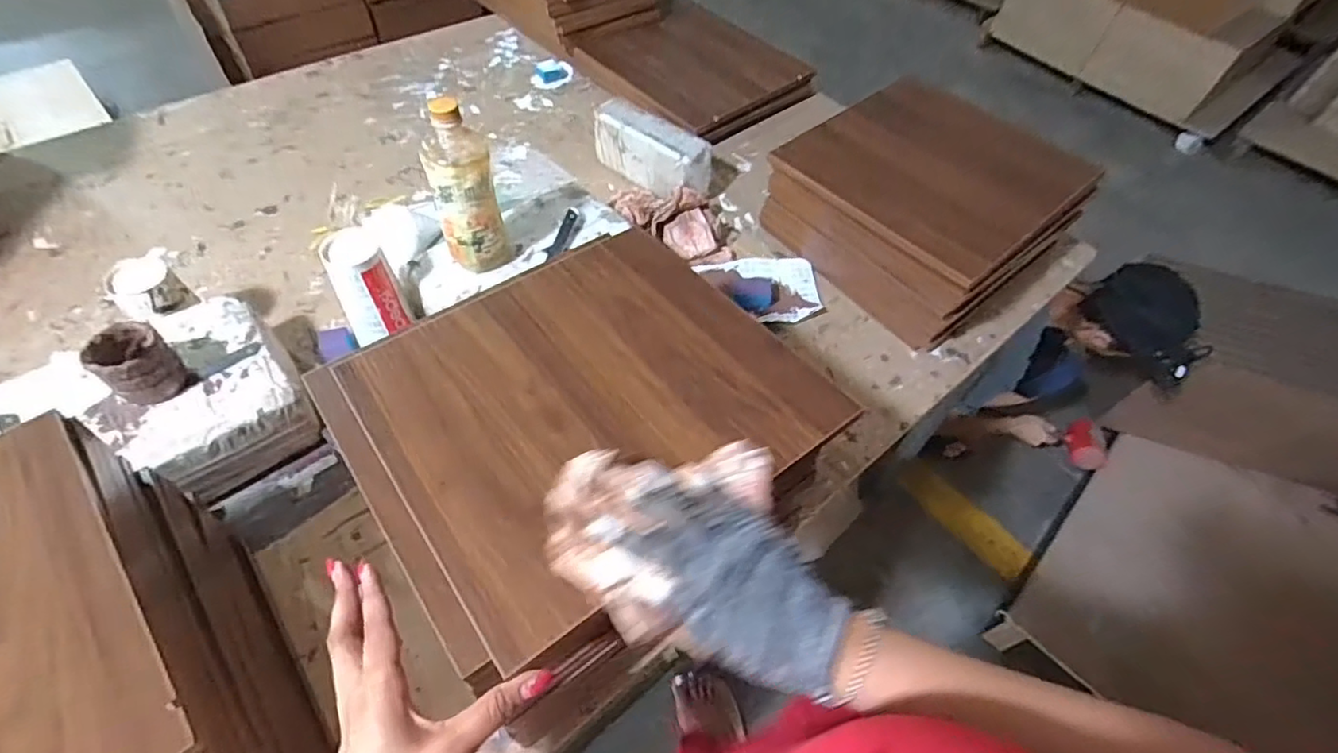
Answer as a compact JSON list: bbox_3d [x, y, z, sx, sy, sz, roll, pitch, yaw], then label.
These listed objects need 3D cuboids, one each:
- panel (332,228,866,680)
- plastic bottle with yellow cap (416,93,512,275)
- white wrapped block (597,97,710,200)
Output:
[{"bbox_3d":[-0.068,0.010,0.515,0.326,0.009,0.316,-31,56,-24],"label":"panel"},{"bbox_3d":[-0.232,-0.209,0.698,0.073,0.193,0.057,-20,58,-17],"label":"plastic bottle with yellow cap"},{"bbox_3d":[-0.027,-0.363,0.996,0.214,0.097,0.065,31,58,18],"label":"white wrapped block"}]

